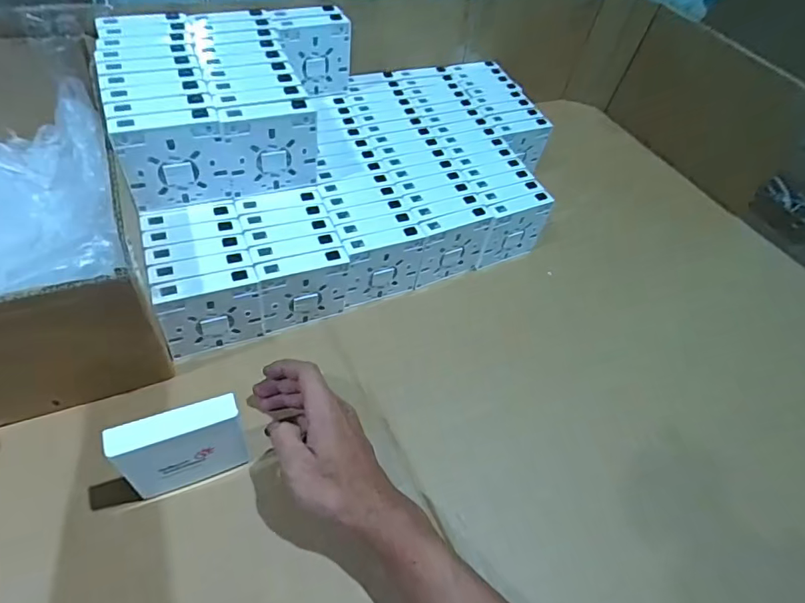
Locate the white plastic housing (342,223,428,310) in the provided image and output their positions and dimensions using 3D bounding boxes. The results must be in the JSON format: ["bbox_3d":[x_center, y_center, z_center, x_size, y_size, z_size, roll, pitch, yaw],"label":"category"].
[{"bbox_3d":[-0.022,-0.035,0.518,0.084,0.086,0.020,-20,55,-22],"label":"white plastic housing"}]

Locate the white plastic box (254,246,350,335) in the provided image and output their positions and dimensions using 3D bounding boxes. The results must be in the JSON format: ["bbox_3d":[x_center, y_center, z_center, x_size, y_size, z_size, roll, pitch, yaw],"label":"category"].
[{"bbox_3d":[-0.096,-0.009,0.481,0.085,0.085,0.019,-15,53,-18],"label":"white plastic box"}]

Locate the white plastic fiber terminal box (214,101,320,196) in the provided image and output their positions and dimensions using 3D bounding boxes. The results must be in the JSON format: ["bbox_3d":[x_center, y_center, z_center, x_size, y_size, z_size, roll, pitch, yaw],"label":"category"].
[{"bbox_3d":[-0.125,-0.144,0.473,0.086,0.090,0.018,-15,53,-19],"label":"white plastic fiber terminal box"}]

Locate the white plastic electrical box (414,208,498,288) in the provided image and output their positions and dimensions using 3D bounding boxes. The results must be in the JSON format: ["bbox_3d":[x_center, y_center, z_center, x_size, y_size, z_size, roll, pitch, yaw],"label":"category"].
[{"bbox_3d":[0.055,-0.059,0.550,0.087,0.086,0.017,-19,54,-21],"label":"white plastic electrical box"}]

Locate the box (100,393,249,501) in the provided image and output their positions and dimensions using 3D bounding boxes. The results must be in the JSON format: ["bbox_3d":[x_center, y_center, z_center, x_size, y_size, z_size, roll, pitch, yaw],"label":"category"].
[{"bbox_3d":[-0.162,0.111,0.369,0.083,0.082,0.024,-14,53,-17],"label":"box"}]

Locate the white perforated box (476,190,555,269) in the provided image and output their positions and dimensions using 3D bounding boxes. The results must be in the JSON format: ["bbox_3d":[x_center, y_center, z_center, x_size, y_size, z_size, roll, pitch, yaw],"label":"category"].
[{"bbox_3d":[0.130,-0.084,0.580,0.084,0.082,0.018,-21,55,-23],"label":"white perforated box"}]

